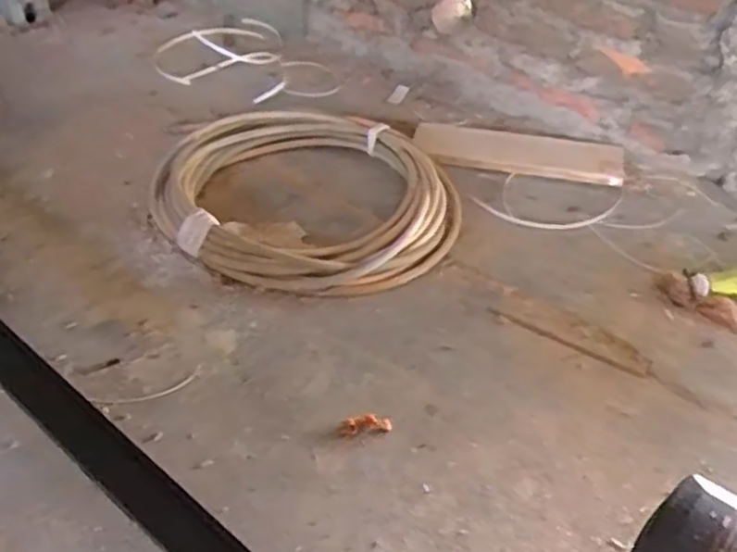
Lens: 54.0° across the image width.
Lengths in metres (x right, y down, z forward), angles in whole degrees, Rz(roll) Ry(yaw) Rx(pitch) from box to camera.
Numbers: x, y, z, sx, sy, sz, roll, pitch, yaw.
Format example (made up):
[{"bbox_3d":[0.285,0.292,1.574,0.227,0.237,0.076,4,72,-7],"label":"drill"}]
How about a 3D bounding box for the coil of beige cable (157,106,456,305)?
[{"bbox_3d":[-0.099,-0.130,1.128,0.424,0.083,0.448,1,41,-1],"label":"coil of beige cable"}]

